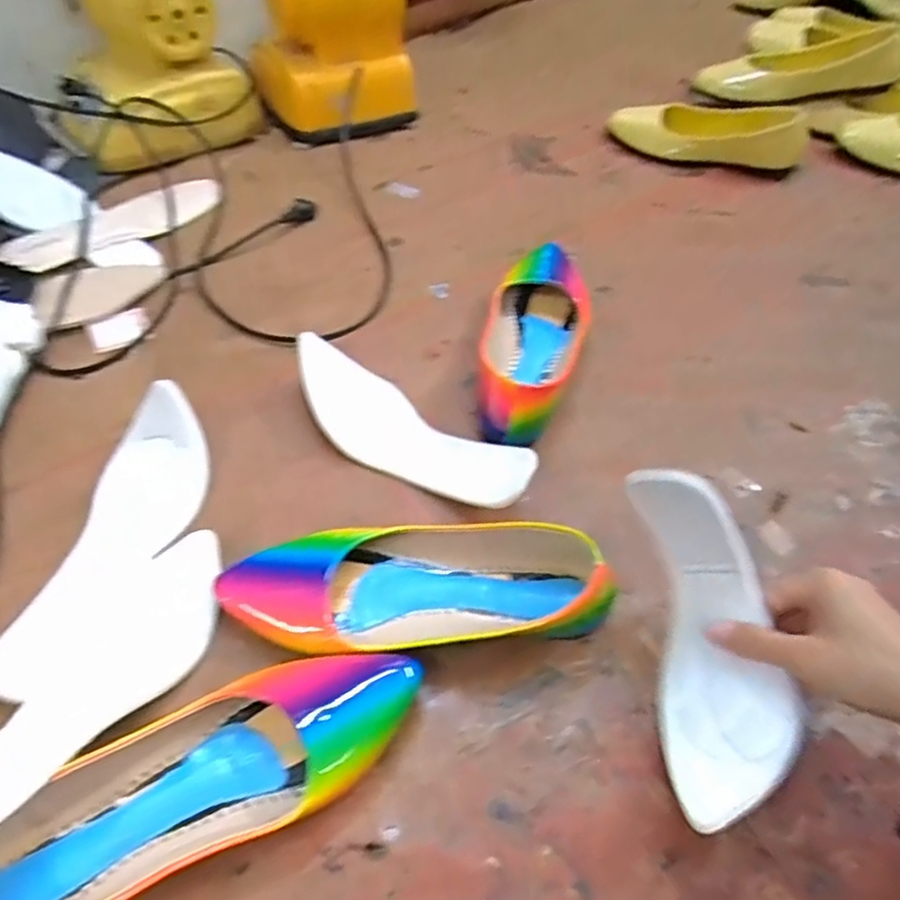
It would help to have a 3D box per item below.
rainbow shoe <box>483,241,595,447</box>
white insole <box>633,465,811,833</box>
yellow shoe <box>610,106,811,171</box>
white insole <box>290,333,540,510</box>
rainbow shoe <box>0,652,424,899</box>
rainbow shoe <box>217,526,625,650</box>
[{"bbox_3d":[0.075,-0.104,0.596,0.087,0.063,0.252,13,51,8],"label":"rainbow shoe"},{"bbox_3d":[0.149,0.107,0.393,0.069,0.079,0.180,-3,74,-6],"label":"white insole"},{"bbox_3d":[0.324,-0.412,0.868,0.253,0.074,0.059,24,52,32],"label":"yellow shoe"},{"bbox_3d":[-0.035,-0.018,0.524,0.218,0.043,0.069,28,55,19],"label":"white insole"},{"bbox_3d":[-0.130,0.178,0.363,0.249,0.052,0.084,-21,54,-19],"label":"rainbow shoe"},{"bbox_3d":[-0.025,0.083,0.431,0.242,0.062,0.091,-4,51,-6],"label":"rainbow shoe"}]

